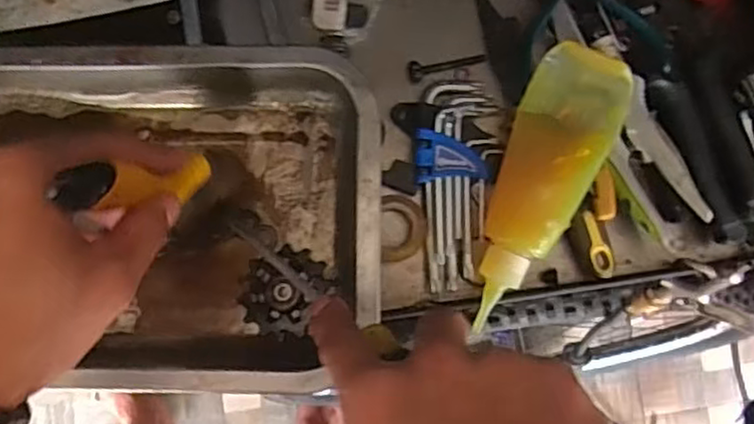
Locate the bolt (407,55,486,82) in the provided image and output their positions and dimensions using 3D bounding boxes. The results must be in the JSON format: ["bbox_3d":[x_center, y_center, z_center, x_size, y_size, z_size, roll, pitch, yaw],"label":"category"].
[{"bbox_3d":[0.045,-0.095,0.441,0.053,0.012,0.012,-15,88,-18],"label":"bolt"}]

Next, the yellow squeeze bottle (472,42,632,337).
[{"bbox_3d":[0.103,-0.016,0.414,0.057,0.051,0.159,17,85,-4],"label":"yellow squeeze bottle"}]

